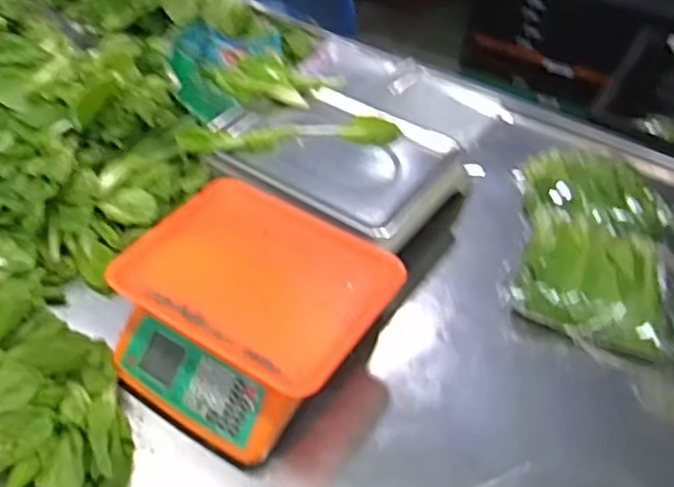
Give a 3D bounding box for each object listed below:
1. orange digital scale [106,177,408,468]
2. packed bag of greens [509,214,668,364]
[{"bbox_3d":[-0.106,0.084,0.803,0.295,0.110,0.277,25,51,21],"label":"orange digital scale"},{"bbox_3d":[0.342,0.048,0.883,0.192,0.069,0.177,16,48,14],"label":"packed bag of greens"}]

